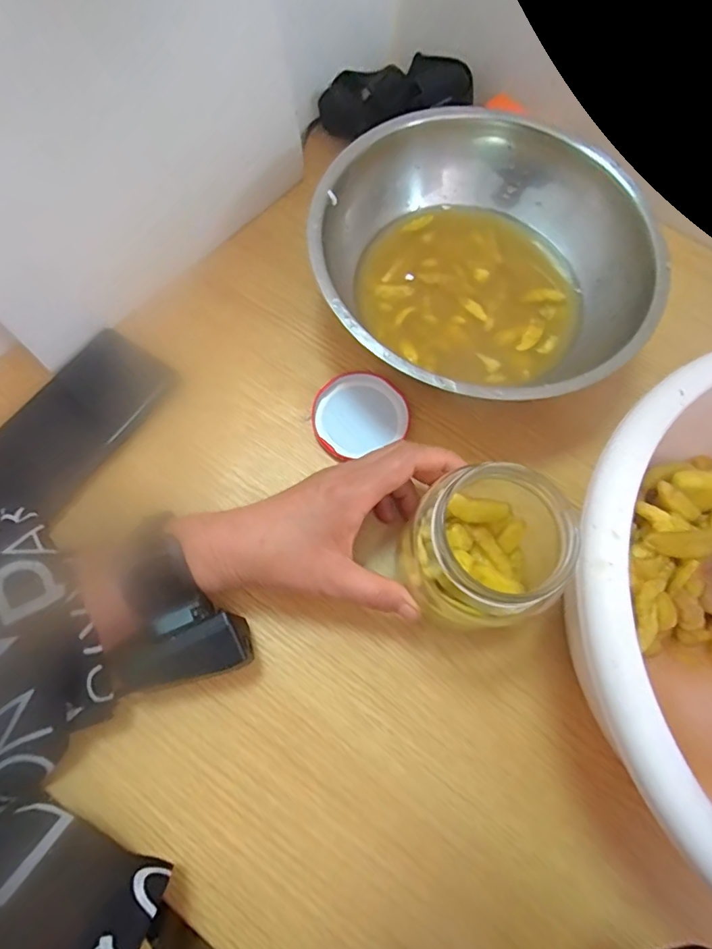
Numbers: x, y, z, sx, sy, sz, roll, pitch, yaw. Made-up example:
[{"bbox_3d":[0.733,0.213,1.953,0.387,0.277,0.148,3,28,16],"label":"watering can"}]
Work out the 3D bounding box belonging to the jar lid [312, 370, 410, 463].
[{"bbox_3d":[0.002,-0.046,0.376,0.069,0.012,0.062,-24,73,-11],"label":"jar lid"}]

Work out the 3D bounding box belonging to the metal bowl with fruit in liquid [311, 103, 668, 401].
[{"bbox_3d":[0.087,-0.152,0.370,0.224,0.065,0.243,1,70,-3],"label":"metal bowl with fruit in liquid"}]

